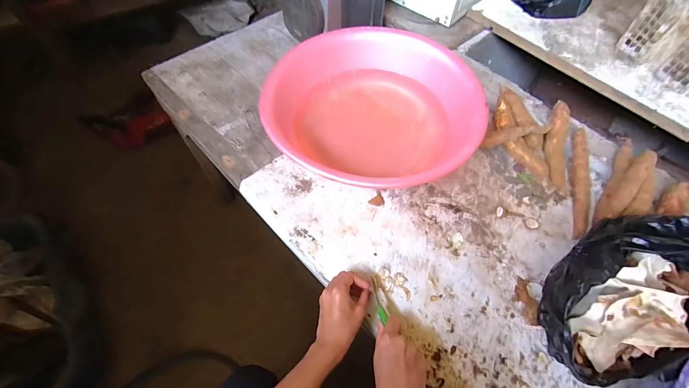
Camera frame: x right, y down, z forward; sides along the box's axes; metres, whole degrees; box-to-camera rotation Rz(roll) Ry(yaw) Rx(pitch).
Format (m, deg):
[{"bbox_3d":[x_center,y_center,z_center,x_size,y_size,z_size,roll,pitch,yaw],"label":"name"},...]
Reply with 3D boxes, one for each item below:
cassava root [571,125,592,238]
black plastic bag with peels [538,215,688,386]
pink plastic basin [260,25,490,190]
[{"bbox_3d":[0.462,-0.027,0.588,0.032,0.025,0.247,16,61,10],"label":"cassava root"},{"bbox_3d":[0.431,0.136,0.438,0.299,0.101,0.209,-7,60,-3],"label":"black plastic bag with peels"},{"bbox_3d":[0.053,-0.159,0.630,0.386,0.136,0.402,0,60,0],"label":"pink plastic basin"}]

